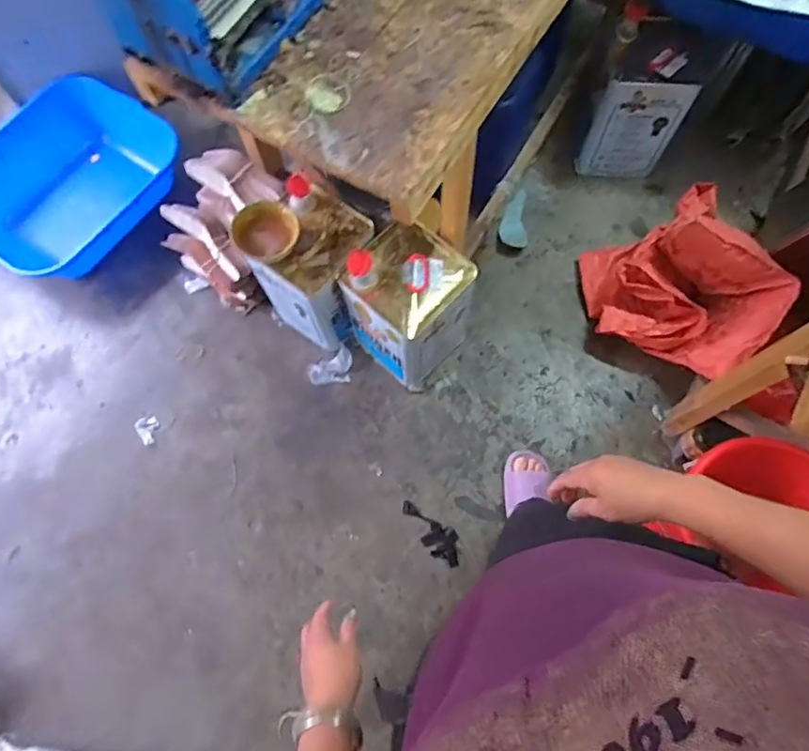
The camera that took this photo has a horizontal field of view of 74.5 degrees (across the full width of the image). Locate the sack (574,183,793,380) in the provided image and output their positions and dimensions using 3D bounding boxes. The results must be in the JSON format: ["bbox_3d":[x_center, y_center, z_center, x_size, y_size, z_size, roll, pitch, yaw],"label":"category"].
[{"bbox_3d":[0.712,-0.223,1.367,0.389,0.313,0.477,-22,73,-7],"label":"sack"}]

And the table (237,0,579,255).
[{"bbox_3d":[0.170,-0.762,1.316,0.476,0.595,1.265,23,73,8],"label":"table"}]

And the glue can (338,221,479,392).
[{"bbox_3d":[0.015,-0.168,1.330,0.238,0.363,0.251,37,76,11],"label":"glue can"}]

